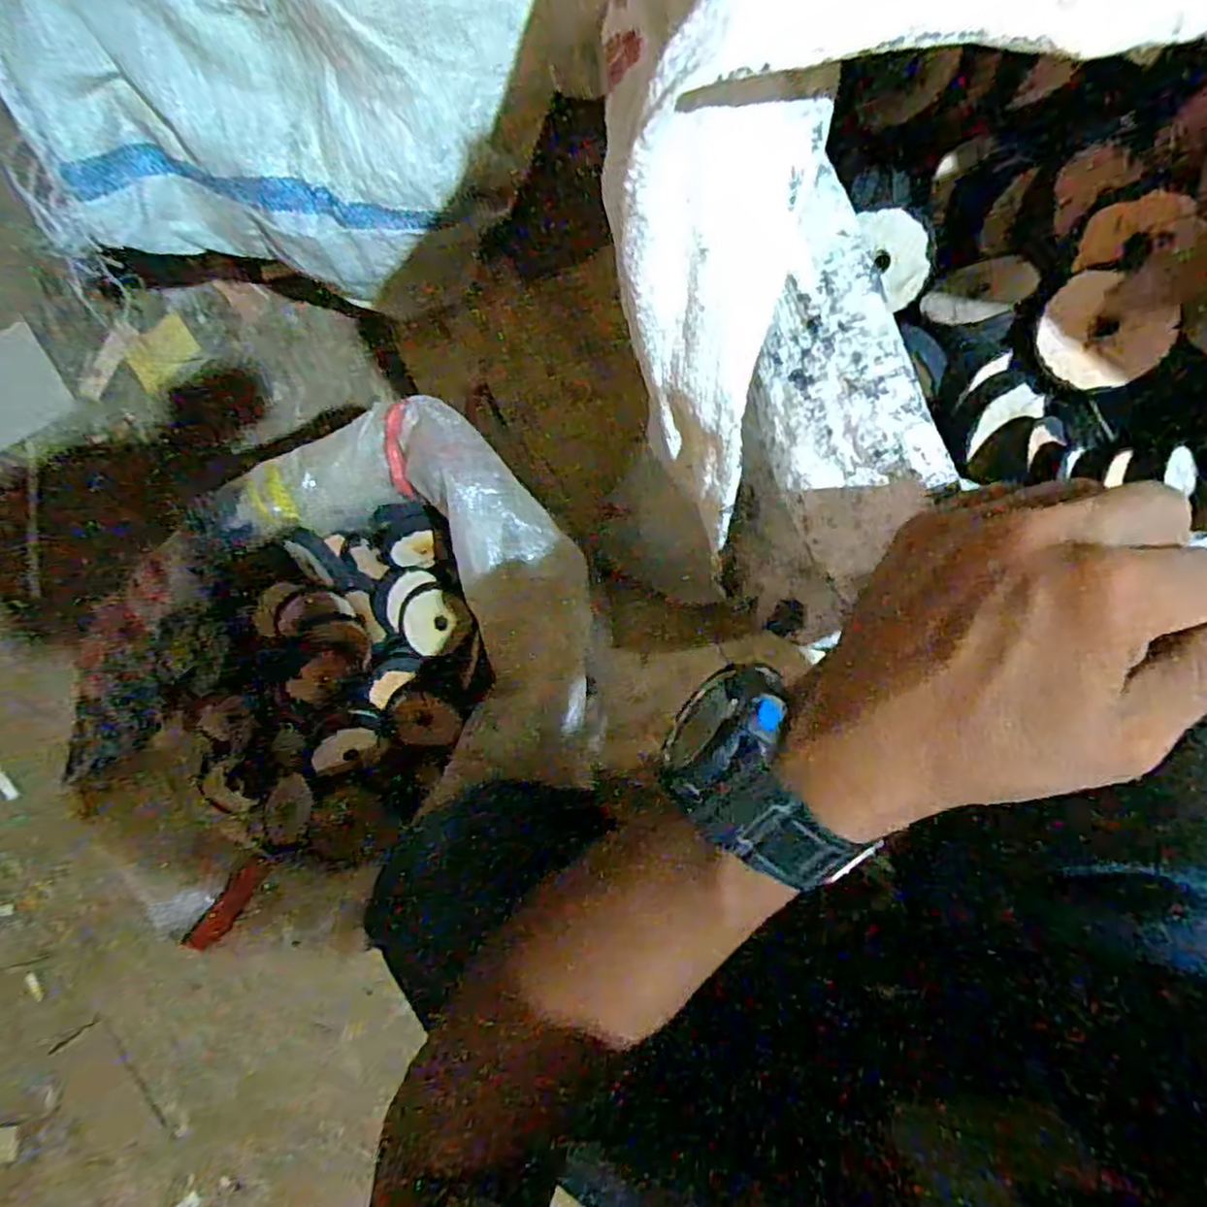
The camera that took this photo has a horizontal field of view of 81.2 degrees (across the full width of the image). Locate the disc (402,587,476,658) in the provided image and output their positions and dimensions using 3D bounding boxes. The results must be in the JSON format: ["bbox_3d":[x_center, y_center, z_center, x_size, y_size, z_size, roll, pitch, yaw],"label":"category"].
[{"bbox_3d":[-0.115,0.013,0.491,0.047,0.010,0.045,2,84,-25],"label":"disc"}]

